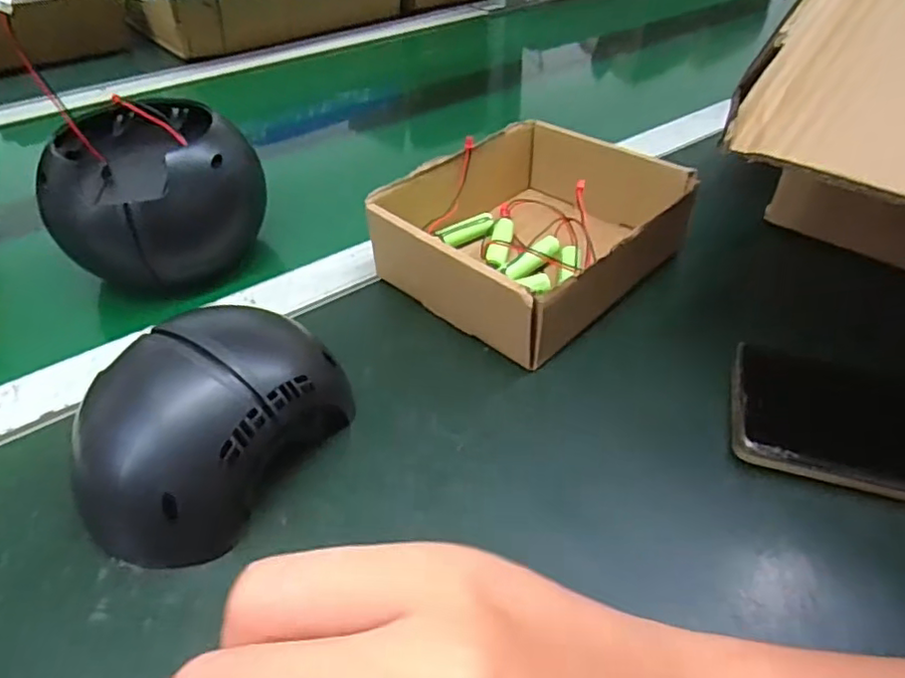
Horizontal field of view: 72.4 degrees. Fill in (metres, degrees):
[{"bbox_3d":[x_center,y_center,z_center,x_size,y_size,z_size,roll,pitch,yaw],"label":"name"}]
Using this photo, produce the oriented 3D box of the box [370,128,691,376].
[{"bbox_3d":[0.048,-0.079,0.399,0.180,0.053,0.162,-34,52,-30],"label":"box"}]

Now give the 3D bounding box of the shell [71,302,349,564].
[{"bbox_3d":[-0.109,0.033,0.282,0.078,0.066,0.122,20,47,21],"label":"shell"}]

